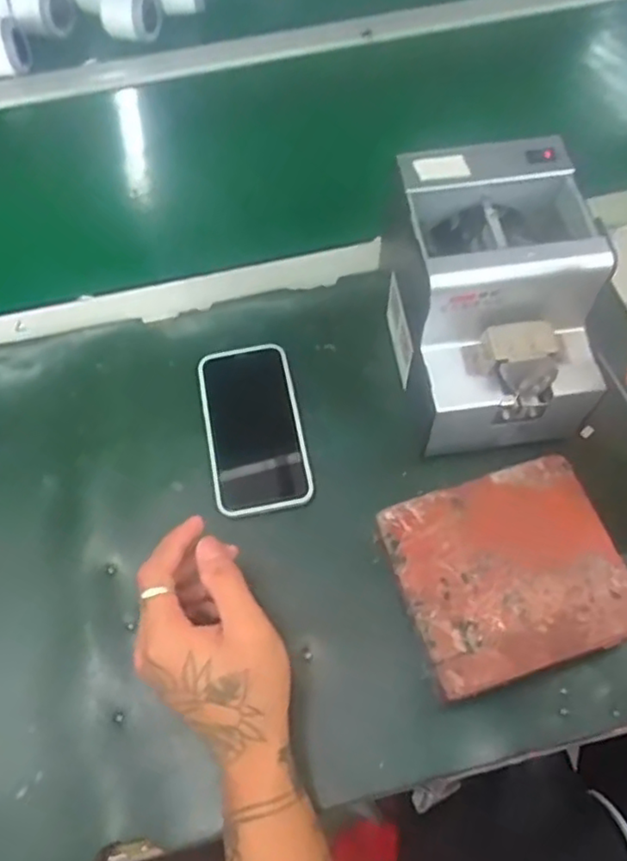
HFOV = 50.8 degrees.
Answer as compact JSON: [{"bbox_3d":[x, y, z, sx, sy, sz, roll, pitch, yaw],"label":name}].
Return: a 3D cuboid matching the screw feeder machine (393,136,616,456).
[{"bbox_3d":[0.135,-0.092,0.498,0.134,0.154,0.171,-5,62,-1],"label":"screw feeder machine"}]

